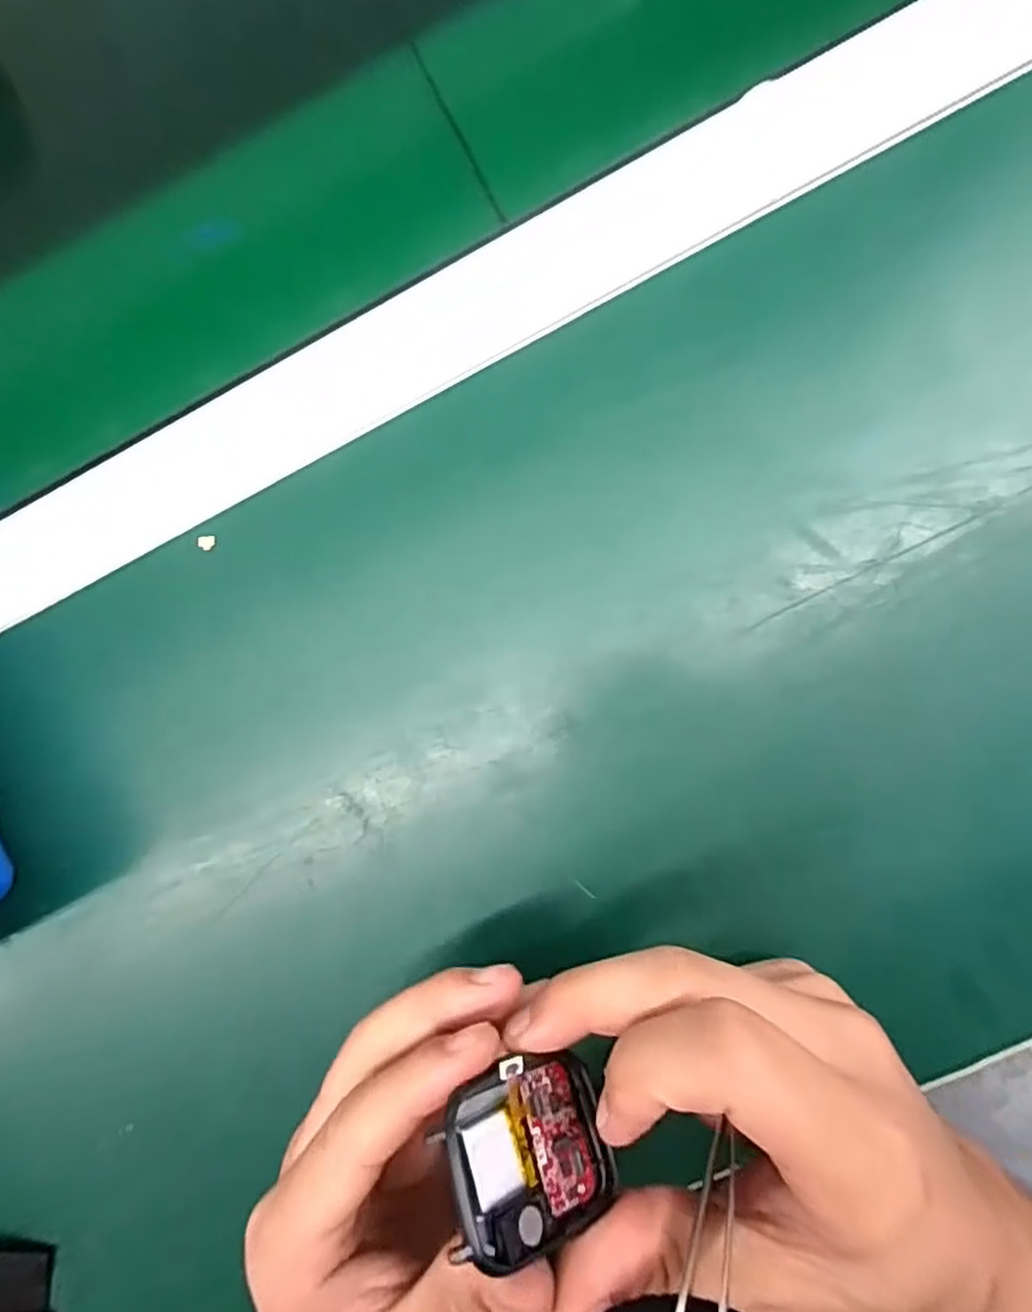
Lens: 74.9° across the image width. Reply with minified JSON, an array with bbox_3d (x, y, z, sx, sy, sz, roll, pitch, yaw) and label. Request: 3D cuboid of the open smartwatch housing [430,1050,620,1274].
[{"bbox_3d":[0.005,0.122,0.167,0.005,0.044,0.037,-45,52,44],"label":"open smartwatch housing"}]

